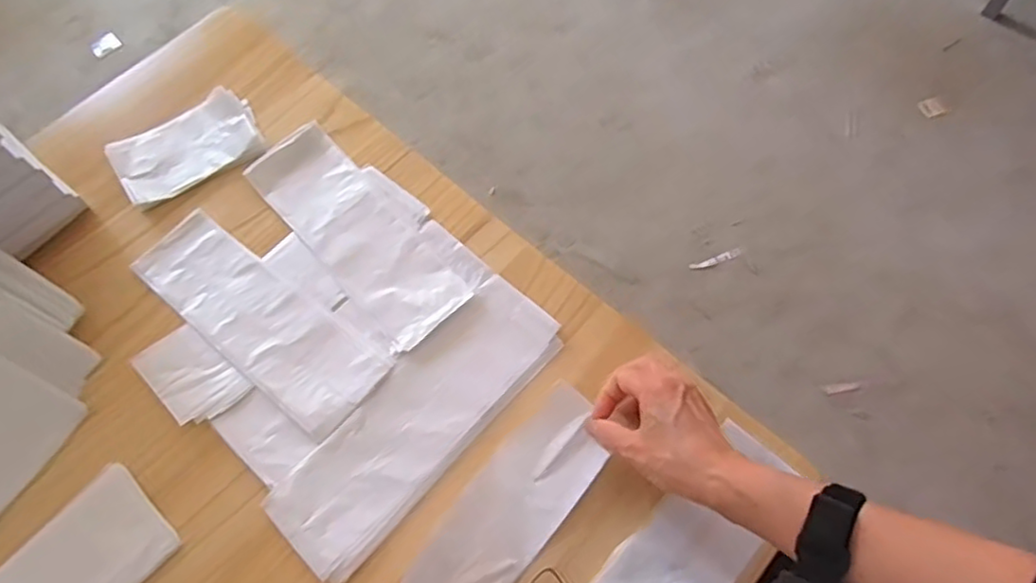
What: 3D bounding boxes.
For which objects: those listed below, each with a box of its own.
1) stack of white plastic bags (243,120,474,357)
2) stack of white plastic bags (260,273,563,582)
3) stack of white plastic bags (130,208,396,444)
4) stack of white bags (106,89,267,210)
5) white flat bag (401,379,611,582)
[{"bbox_3d":[-0.147,-0.056,0.585,0.083,0.010,0.239,-39,73,-14],"label":"stack of white plastic bags"},{"bbox_3d":[-0.076,0.099,0.516,0.088,0.007,0.257,41,73,15],"label":"stack of white plastic bags"},{"bbox_3d":[-0.222,0.019,0.548,0.238,0.006,0.084,37,72,13],"label":"stack of white plastic bags"},{"bbox_3d":[-0.318,-0.138,0.626,0.132,0.013,0.079,-30,76,-9],"label":"stack of white bags"},{"bbox_3d":[-0.010,0.166,0.469,0.071,0.048,0.207,35,61,13],"label":"white flat bag"}]

